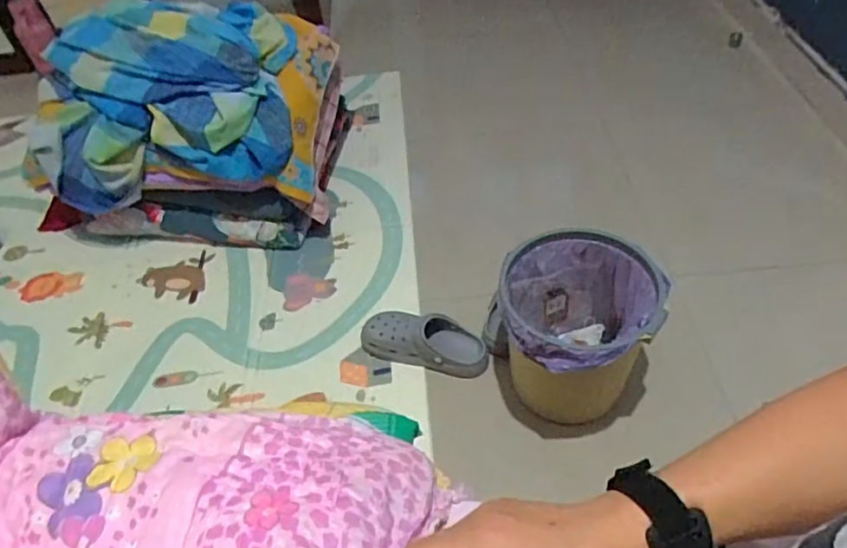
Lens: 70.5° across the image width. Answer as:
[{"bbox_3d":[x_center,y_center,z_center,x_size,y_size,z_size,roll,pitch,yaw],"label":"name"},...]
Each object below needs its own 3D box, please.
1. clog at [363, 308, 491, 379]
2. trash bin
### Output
[{"bbox_3d":[0.006,0.128,1.206,0.253,0.074,0.093,14,50,2],"label":"clog"},{"bbox_3d":[0.268,0.110,1.071,0.265,0.257,0.266,-2,48,5],"label":"trash bin"}]

